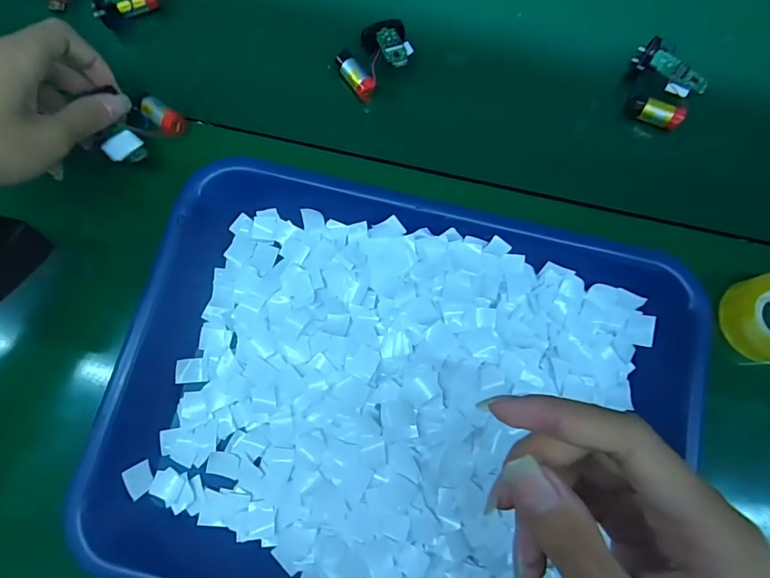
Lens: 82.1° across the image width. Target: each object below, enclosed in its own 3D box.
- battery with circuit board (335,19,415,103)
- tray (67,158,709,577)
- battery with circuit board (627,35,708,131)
[{"bbox_3d":[-0.006,-0.171,0.324,0.056,0.024,0.047,-25,80,-3],"label":"battery with circuit board"},{"bbox_3d":[0.010,0.071,0.270,0.329,0.041,0.262,13,80,3],"label":"tray"},{"bbox_3d":[0.206,-0.150,0.329,0.051,0.019,0.058,26,81,5],"label":"battery with circuit board"}]

